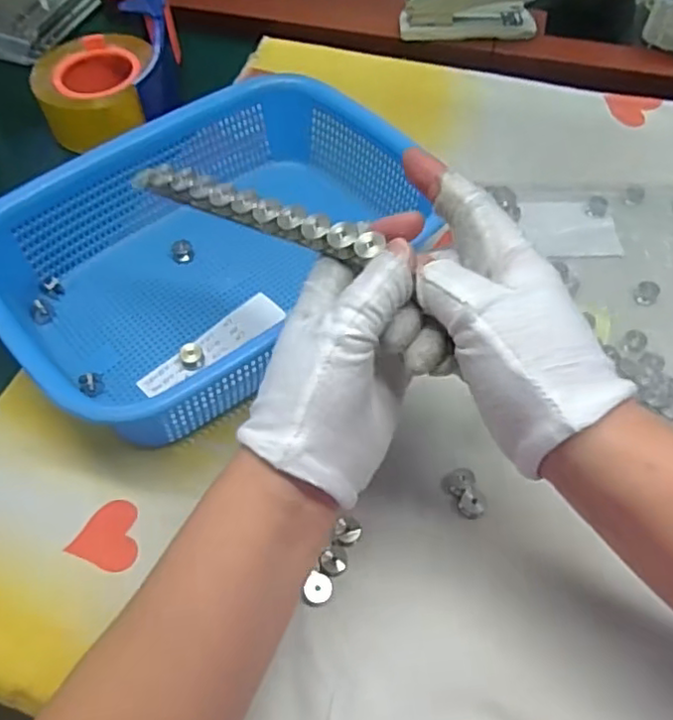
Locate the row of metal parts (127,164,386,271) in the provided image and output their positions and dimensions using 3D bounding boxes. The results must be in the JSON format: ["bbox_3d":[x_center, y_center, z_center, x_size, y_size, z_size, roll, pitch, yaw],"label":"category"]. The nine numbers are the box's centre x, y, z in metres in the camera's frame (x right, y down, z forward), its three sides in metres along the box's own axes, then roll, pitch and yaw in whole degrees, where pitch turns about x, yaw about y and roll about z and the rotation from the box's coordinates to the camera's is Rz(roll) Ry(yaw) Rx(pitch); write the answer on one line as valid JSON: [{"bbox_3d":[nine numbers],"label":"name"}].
[{"bbox_3d":[-0.045,-0.077,0.324,0.144,0.014,0.017,23,59,26],"label":"row of metal parts"}]

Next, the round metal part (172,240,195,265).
[{"bbox_3d":[-0.113,-0.081,0.477,0.015,0.012,0.017,-10,57,-7],"label":"round metal part"}]

